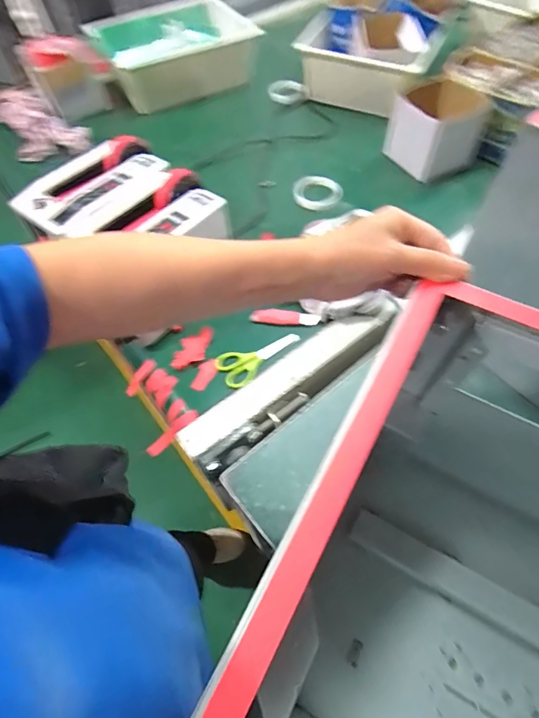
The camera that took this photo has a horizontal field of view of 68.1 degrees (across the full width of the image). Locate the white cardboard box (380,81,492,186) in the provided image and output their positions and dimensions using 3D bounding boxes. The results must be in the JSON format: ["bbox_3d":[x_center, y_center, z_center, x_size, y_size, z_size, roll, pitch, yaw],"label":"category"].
[{"bbox_3d":[0.332,-0.464,0.813,0.109,0.131,0.153,-24,61,-11],"label":"white cardboard box"}]

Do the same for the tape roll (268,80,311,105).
[{"bbox_3d":[0.045,-0.681,1.016,0.090,0.022,0.090,-1,59,2],"label":"tape roll"}]

